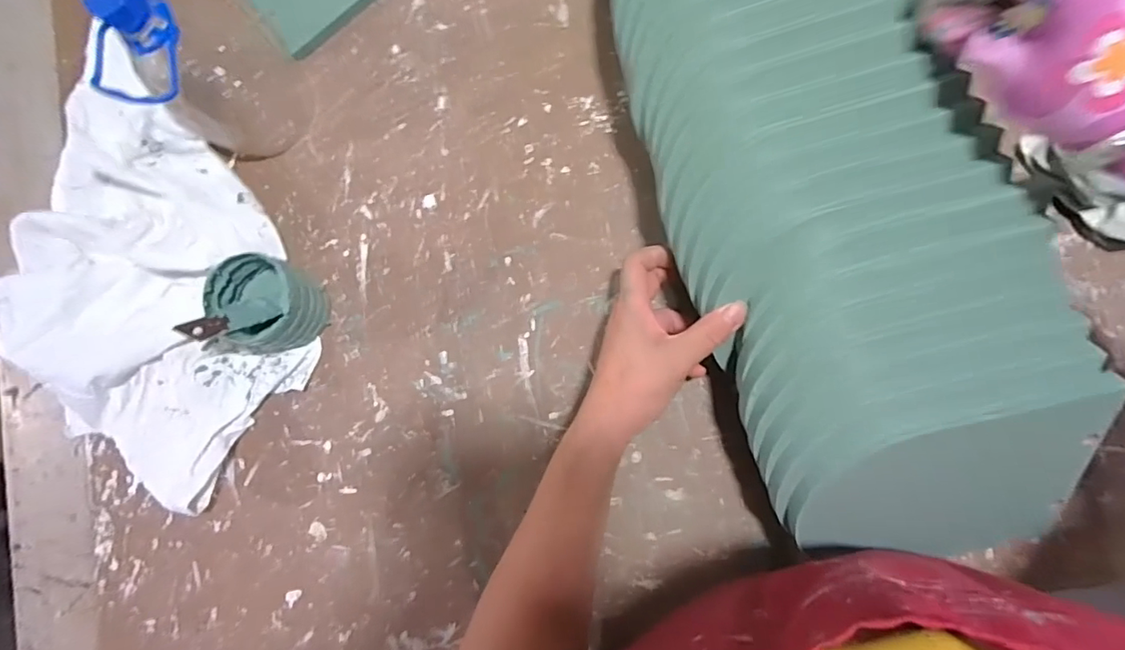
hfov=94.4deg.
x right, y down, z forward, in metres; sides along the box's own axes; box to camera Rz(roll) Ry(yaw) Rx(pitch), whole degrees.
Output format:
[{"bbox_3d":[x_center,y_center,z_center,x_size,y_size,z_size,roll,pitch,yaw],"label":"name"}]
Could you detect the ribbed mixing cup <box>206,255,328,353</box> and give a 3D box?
[{"bbox_3d":[-0.218,-0.015,0.391,0.069,0.068,0.067,1,86,5],"label":"ribbed mixing cup"}]

